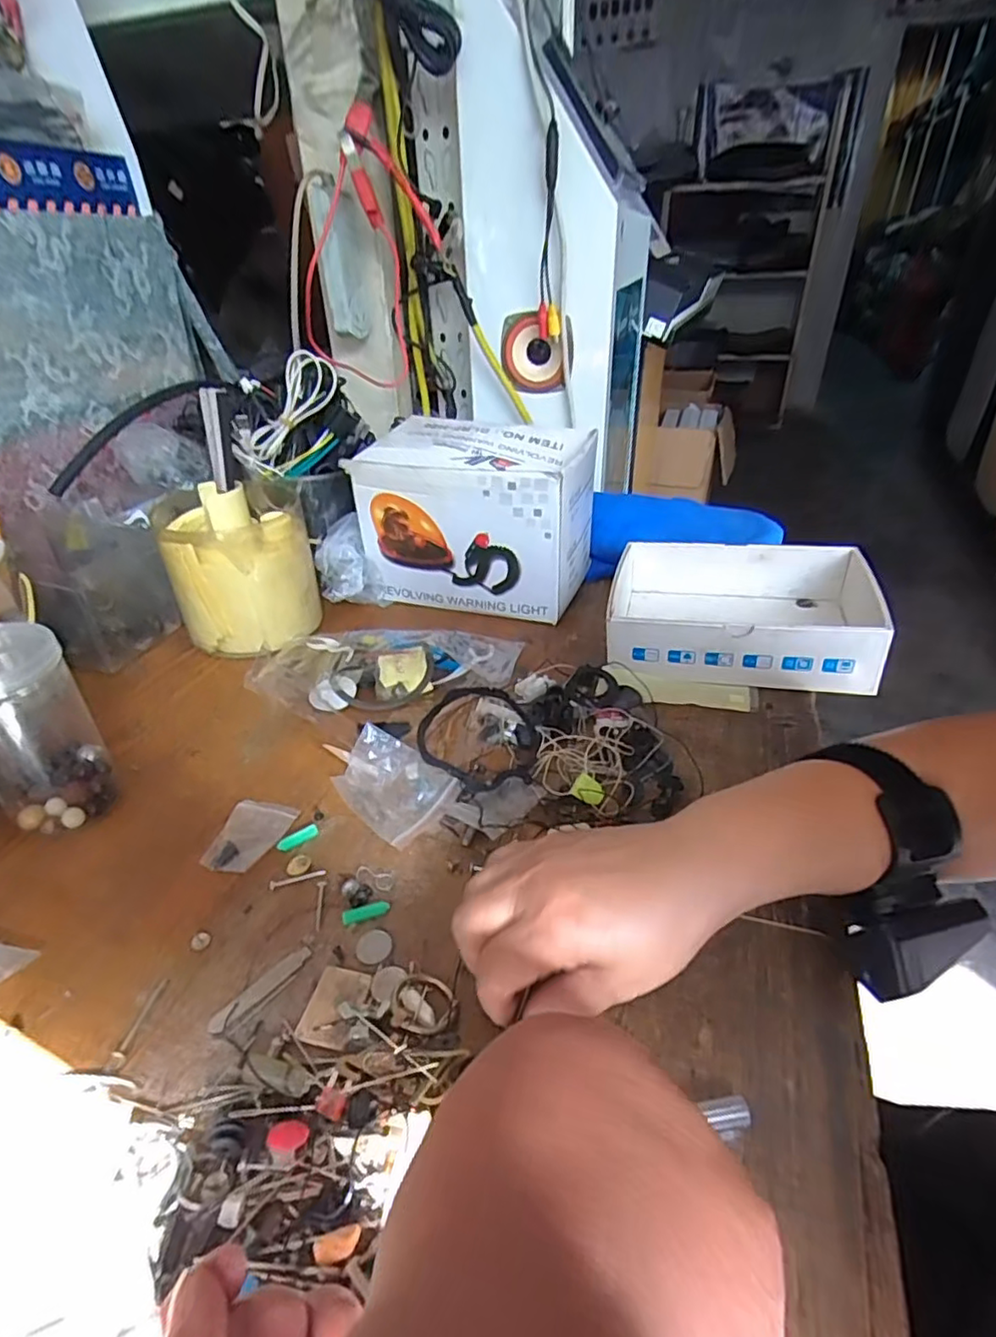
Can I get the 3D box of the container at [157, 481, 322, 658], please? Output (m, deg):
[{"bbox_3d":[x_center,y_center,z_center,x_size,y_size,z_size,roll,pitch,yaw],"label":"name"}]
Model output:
[{"bbox_3d":[-0.229,-0.088,0.568,0.115,0.119,0.093,-6,33,-7],"label":"container"}]

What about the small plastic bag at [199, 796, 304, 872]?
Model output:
[{"bbox_3d":[-0.158,0.105,0.393,0.042,0.004,0.055,7,34,14],"label":"small plastic bag"}]

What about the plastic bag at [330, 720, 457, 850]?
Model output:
[{"bbox_3d":[-0.075,0.073,0.408,0.079,0.029,0.053,19,38,28],"label":"plastic bag"}]

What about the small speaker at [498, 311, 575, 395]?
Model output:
[{"bbox_3d":[0.041,-0.329,0.661,0.077,0.081,0.036,3,33,8],"label":"small speaker"}]

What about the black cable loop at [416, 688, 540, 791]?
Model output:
[{"bbox_3d":[-0.015,0.046,0.430,0.082,0.039,0.075,4,34,9],"label":"black cable loop"}]

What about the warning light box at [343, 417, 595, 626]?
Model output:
[{"bbox_3d":[-0.016,-0.151,0.622,0.205,0.142,0.145,11,35,19],"label":"warning light box"}]

